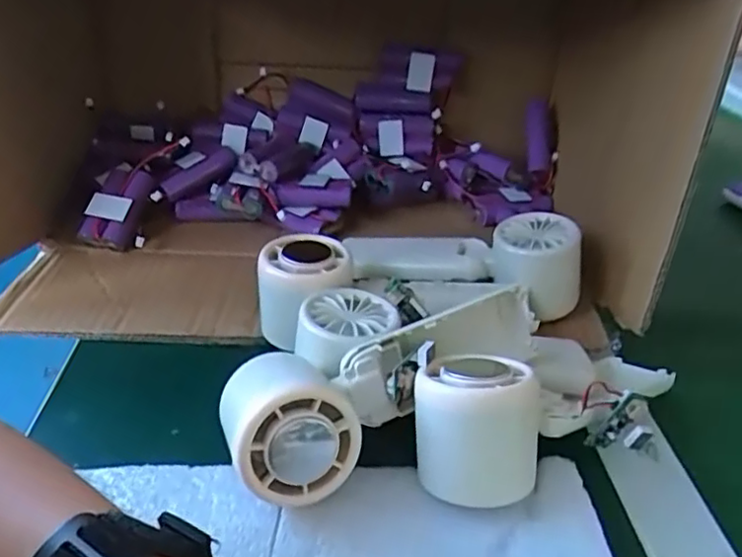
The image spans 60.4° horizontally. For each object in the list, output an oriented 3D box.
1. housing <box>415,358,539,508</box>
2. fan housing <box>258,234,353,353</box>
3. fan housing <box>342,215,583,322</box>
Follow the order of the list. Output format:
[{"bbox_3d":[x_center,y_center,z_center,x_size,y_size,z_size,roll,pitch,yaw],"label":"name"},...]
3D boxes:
[{"bbox_3d":[0.046,0.066,0.296,0.054,0.058,0.063,6,31,4],"label":"housing"},{"bbox_3d":[-0.041,0.007,0.380,0.053,0.048,0.050,3,31,-2],"label":"fan housing"},{"bbox_3d":[0.057,-0.012,0.436,0.162,0.069,0.050,11,32,11],"label":"fan housing"}]

